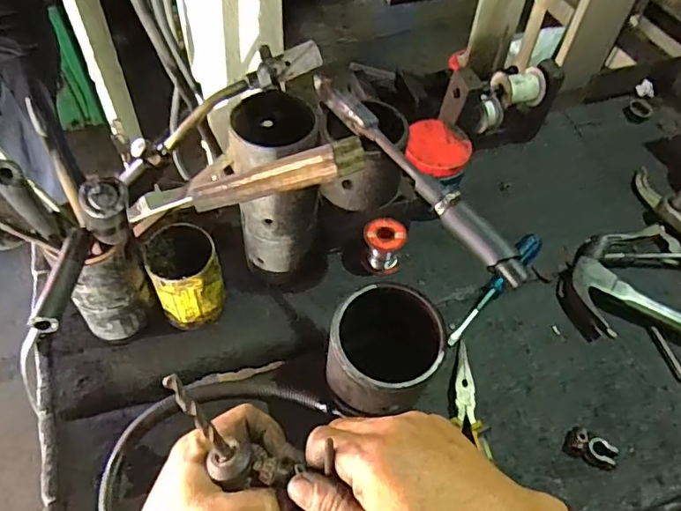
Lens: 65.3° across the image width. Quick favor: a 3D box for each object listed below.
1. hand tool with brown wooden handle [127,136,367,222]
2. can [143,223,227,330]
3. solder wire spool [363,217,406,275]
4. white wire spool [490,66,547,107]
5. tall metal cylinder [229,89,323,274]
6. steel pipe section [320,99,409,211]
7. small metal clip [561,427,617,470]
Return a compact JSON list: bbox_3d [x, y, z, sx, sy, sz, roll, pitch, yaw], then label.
[{"bbox_3d":[-0.083,-0.048,0.376,0.236,0.022,0.023,-5,43,40],"label":"hand tool with brown wooden handle"},{"bbox_3d":[-0.178,0.019,0.611,0.075,0.110,0.087,-20,57,-17],"label":"can"},{"bbox_3d":[0.057,-0.013,0.695,0.050,0.065,0.050,1,53,-2],"label":"solder wire spool"},{"bbox_3d":[0.253,-0.239,0.762,0.073,0.042,0.045,-15,55,-13],"label":"white wire spool"},{"bbox_3d":[-0.071,-0.076,0.611,0.090,0.196,0.104,-1,53,-4],"label":"tall metal cylinder"},{"bbox_3d":[0.022,-0.101,0.549,0.089,0.095,0.076,9,53,4],"label":"steel pipe section"},{"bbox_3d":[0.271,0.209,0.575,0.054,0.007,0.031,25,56,15],"label":"small metal clip"}]

